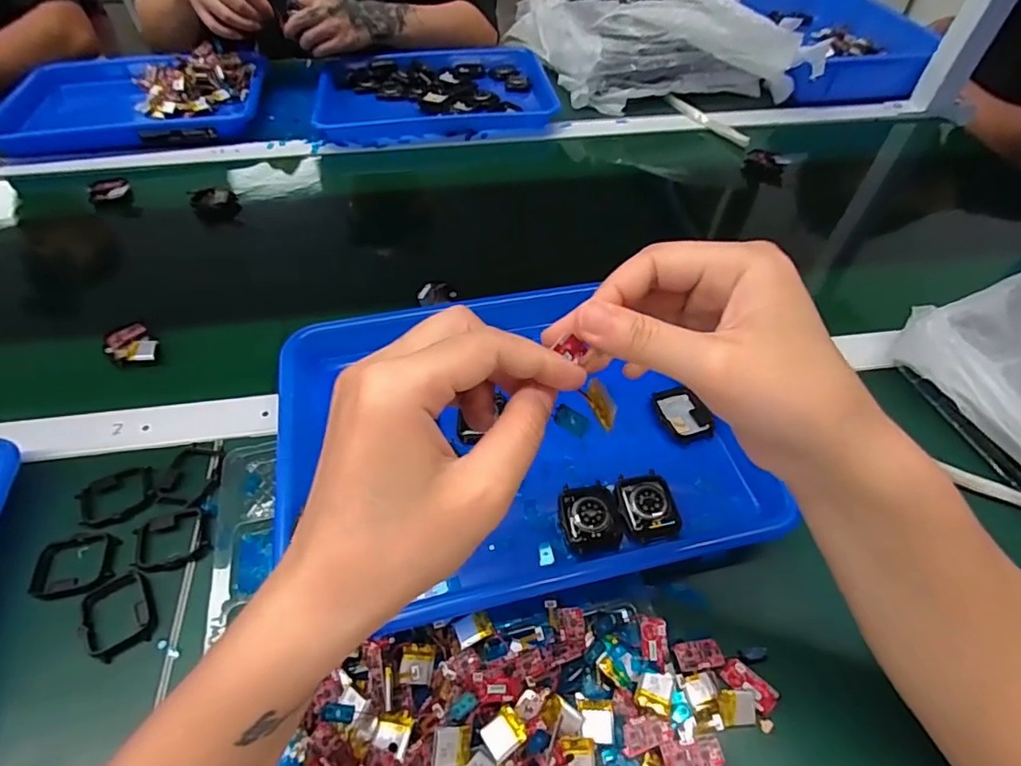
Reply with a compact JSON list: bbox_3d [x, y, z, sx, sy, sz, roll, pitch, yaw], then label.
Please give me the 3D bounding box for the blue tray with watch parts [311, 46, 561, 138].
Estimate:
[{"bbox_3d":[-0.110,-0.420,0.763,0.312,0.029,0.226,-8,51,-7],"label":"blue tray with watch parts"}]

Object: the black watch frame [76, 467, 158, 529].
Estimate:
[{"bbox_3d":[-0.275,0.079,0.375,0.048,0.010,0.035,-22,54,-18],"label":"black watch frame"}]

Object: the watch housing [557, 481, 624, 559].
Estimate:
[{"bbox_3d":[0.051,0.087,0.349,0.037,0.011,0.046,-5,51,-5],"label":"watch housing"}]

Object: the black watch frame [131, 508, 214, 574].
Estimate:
[{"bbox_3d":[-0.225,0.104,0.358,0.047,0.007,0.041,-14,52,-12],"label":"black watch frame"}]

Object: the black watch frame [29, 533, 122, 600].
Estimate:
[{"bbox_3d":[-0.281,0.114,0.345,0.047,0.011,0.037,-10,52,-9],"label":"black watch frame"}]

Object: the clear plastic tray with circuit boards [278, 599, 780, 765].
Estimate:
[{"bbox_3d":[-0.005,0.179,0.273,0.280,0.034,0.122,-9,52,-9],"label":"clear plastic tray with circuit boards"}]

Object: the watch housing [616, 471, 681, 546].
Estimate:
[{"bbox_3d":[0.090,0.080,0.353,0.038,0.010,0.046,-5,51,-5],"label":"watch housing"}]

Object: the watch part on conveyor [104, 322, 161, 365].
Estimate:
[{"bbox_3d":[-0.324,-0.030,0.460,0.046,0.019,0.036,35,58,25],"label":"watch part on conveyor"}]

